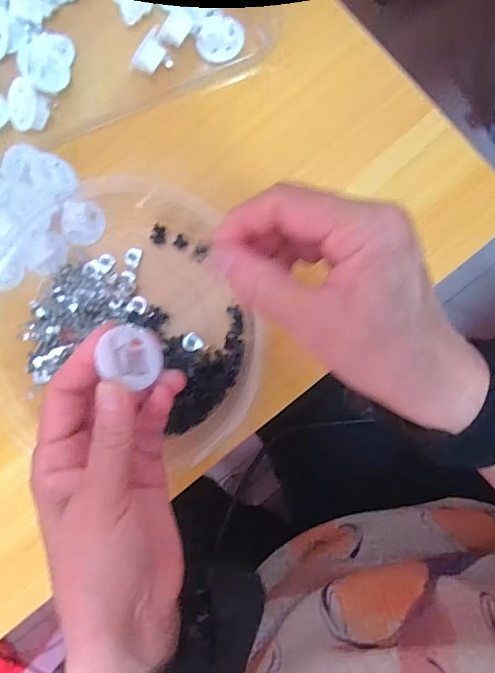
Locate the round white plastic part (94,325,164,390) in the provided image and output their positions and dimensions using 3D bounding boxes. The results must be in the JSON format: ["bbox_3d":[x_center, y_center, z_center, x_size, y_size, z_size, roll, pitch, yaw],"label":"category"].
[{"bbox_3d":[-0.059,0.010,0.221,0.031,0.005,0.031,13,66,-33],"label":"round white plastic part"}]

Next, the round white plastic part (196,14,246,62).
[{"bbox_3d":[-0.019,-0.208,0.305,0.031,0.008,0.026,-1,128,-13],"label":"round white plastic part"}]

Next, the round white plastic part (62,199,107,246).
[{"bbox_3d":[-0.119,-0.082,0.312,0.027,0.007,0.030,5,89,4],"label":"round white plastic part"}]

